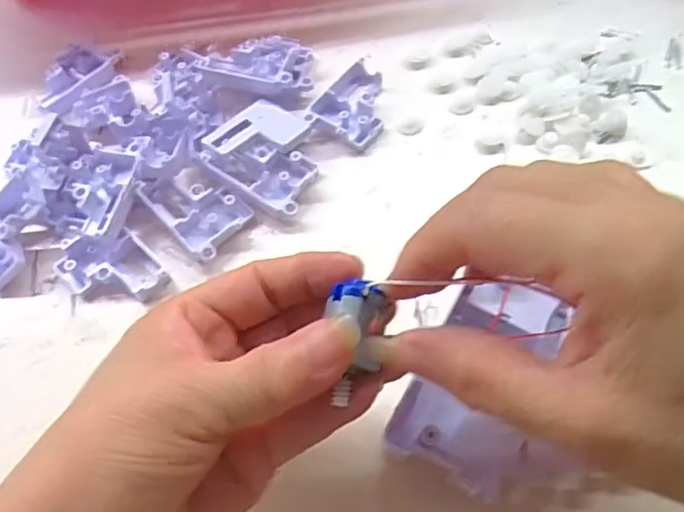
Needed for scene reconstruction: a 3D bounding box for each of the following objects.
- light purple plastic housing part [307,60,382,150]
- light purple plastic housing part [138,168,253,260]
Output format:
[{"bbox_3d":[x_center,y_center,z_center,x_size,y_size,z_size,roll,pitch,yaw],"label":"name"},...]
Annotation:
[{"bbox_3d":[0.009,-0.081,0.318,0.035,0.010,0.048,30,68,18],"label":"light purple plastic housing part"},{"bbox_3d":[-0.071,-0.026,0.288,0.055,0.012,0.035,40,71,22],"label":"light purple plastic housing part"}]

